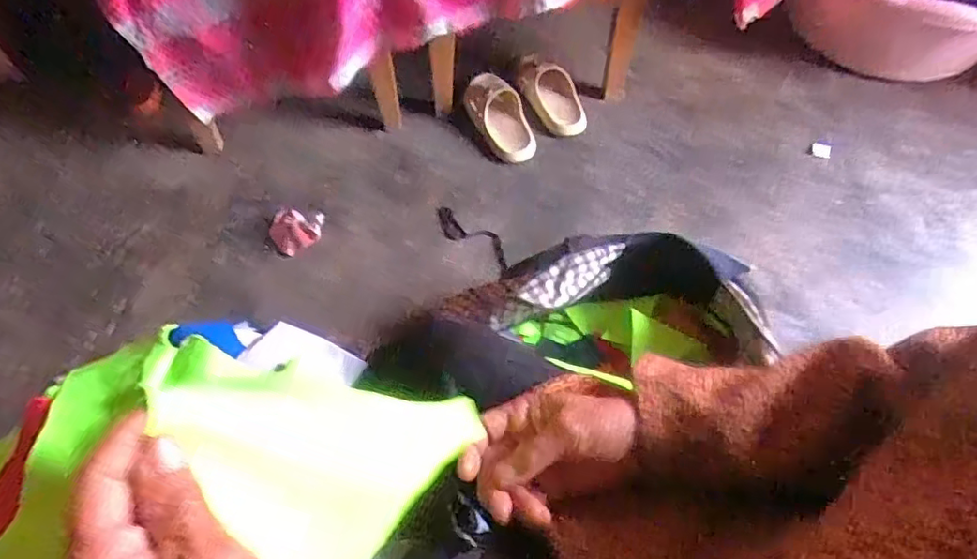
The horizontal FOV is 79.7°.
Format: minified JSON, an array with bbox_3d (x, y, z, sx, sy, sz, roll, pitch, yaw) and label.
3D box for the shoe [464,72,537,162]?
[{"bbox_3d":[0.025,-0.311,1.128,0.099,0.072,0.188,-32,65,-19],"label":"shoe"}]

